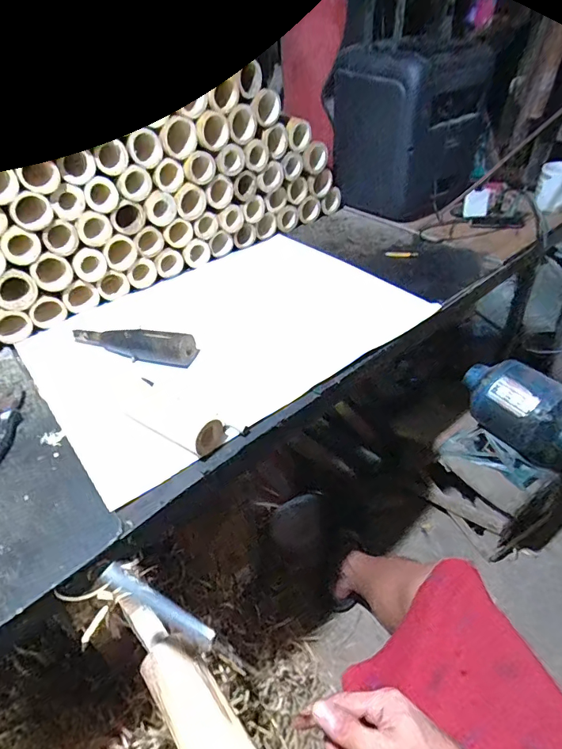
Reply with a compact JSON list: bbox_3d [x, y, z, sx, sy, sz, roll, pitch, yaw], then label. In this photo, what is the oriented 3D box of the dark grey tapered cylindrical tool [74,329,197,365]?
[{"bbox_3d":[-0.249,-0.055,0.717,0.226,0.047,0.041,10,43,11],"label":"dark grey tapered cylindrical tool"}]

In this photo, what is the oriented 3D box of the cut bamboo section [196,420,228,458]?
[{"bbox_3d":[-0.089,0.080,0.552,0.015,0.037,0.055,22,47,23],"label":"cut bamboo section"}]

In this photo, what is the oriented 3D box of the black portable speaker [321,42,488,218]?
[{"bbox_3d":[0.281,-0.546,1.014,0.209,0.325,0.324,-30,50,-29],"label":"black portable speaker"}]

